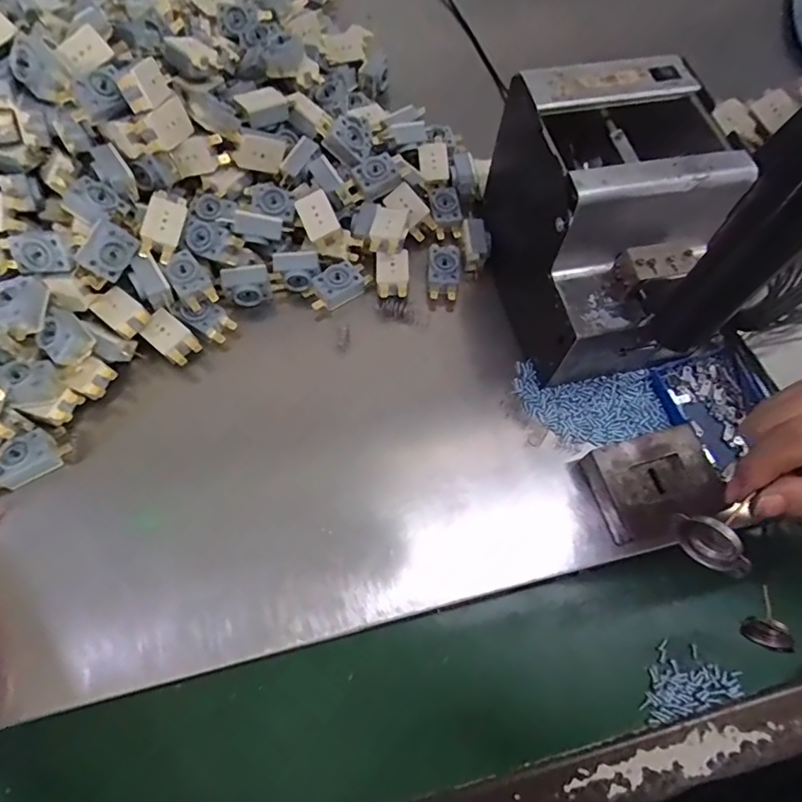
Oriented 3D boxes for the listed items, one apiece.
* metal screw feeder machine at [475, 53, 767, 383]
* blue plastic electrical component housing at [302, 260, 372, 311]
[{"bbox_3d":[0.150,-0.124,0.395,0.125,0.164,0.184,-12,68,-8],"label":"metal screw feeder machine"},{"bbox_3d":[-0.052,-0.096,0.434,0.052,0.017,0.032,-37,73,-17],"label":"blue plastic electrical component housing"}]

